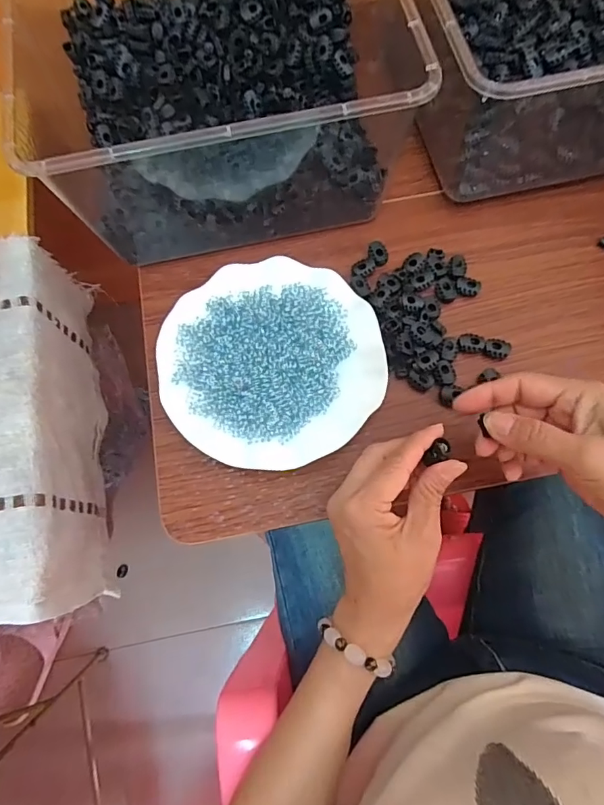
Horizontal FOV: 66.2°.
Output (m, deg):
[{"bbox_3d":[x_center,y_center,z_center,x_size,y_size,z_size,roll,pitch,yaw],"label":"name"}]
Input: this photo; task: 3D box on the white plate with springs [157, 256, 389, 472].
[{"bbox_3d":[-0.025,-0.034,0.395,0.177,0.025,0.178,0,73,2],"label":"white plate with springs"}]

